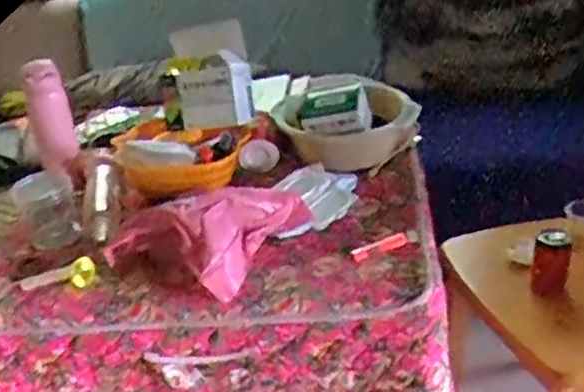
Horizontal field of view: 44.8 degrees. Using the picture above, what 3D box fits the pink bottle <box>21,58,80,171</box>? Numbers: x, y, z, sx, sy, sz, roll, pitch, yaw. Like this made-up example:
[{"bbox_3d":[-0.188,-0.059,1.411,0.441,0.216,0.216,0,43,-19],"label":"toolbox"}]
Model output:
[{"bbox_3d":[-0.369,-0.124,1.081,0.058,0.143,0.062,-16,32,-16],"label":"pink bottle"}]

